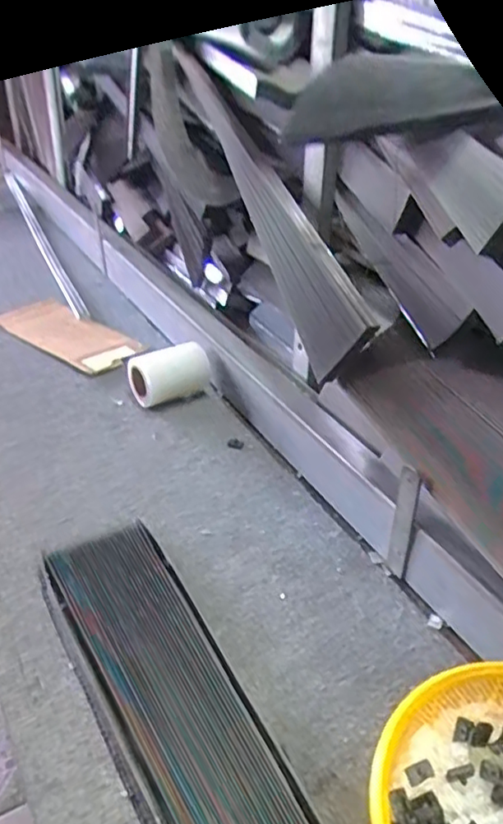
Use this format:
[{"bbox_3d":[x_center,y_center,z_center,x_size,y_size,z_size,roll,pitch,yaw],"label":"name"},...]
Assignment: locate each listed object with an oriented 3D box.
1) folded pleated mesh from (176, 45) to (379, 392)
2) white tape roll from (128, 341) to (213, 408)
[{"bbox_3d":[0.004,-0.286,0.792,0.038,0.082,0.570,-10,59,-21],"label":"folded pleated mesh"},{"bbox_3d":[-0.122,-0.054,0.942,0.120,0.062,0.067,-13,37,-25],"label":"white tape roll"}]

